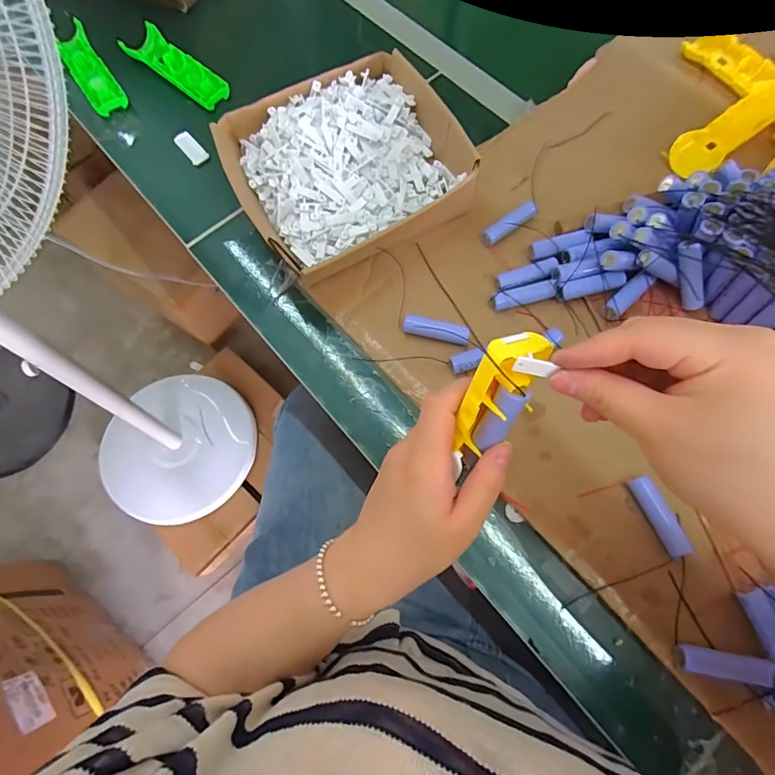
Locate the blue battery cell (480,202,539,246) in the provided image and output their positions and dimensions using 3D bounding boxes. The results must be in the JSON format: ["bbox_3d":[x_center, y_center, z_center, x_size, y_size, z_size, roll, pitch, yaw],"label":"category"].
[{"bbox_3d":[0.133,-0.177,0.477,0.065,0.019,0.016,-35,74,-10],"label":"blue battery cell"}]

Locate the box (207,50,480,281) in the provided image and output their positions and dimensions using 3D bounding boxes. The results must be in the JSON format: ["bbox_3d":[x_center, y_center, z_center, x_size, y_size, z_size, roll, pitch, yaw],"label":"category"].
[{"bbox_3d":[-0.044,-0.241,0.488,0.238,0.061,0.233,-25,72,-7],"label":"box"}]

